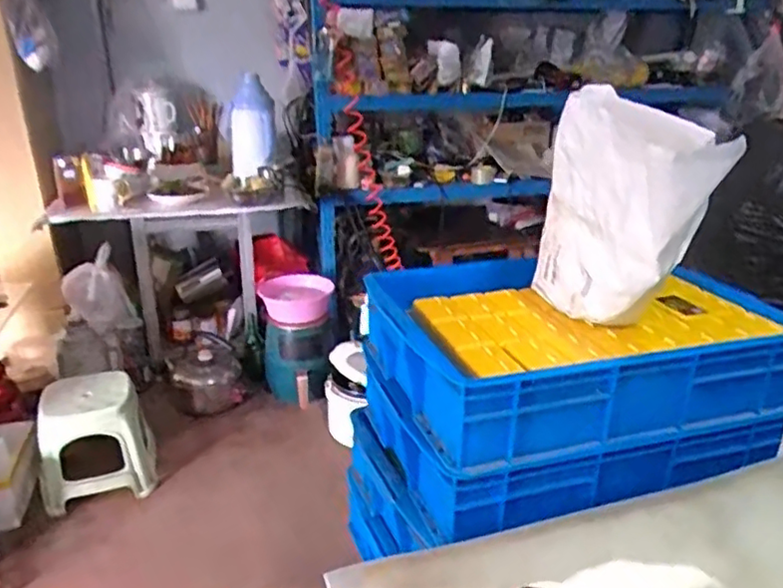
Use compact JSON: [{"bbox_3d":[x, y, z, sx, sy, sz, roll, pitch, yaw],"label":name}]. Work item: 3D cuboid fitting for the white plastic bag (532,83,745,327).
[{"bbox_3d":[0.260,-0.081,0.724,0.076,0.253,0.300,-2,22,-9],"label":"white plastic bag"}]

